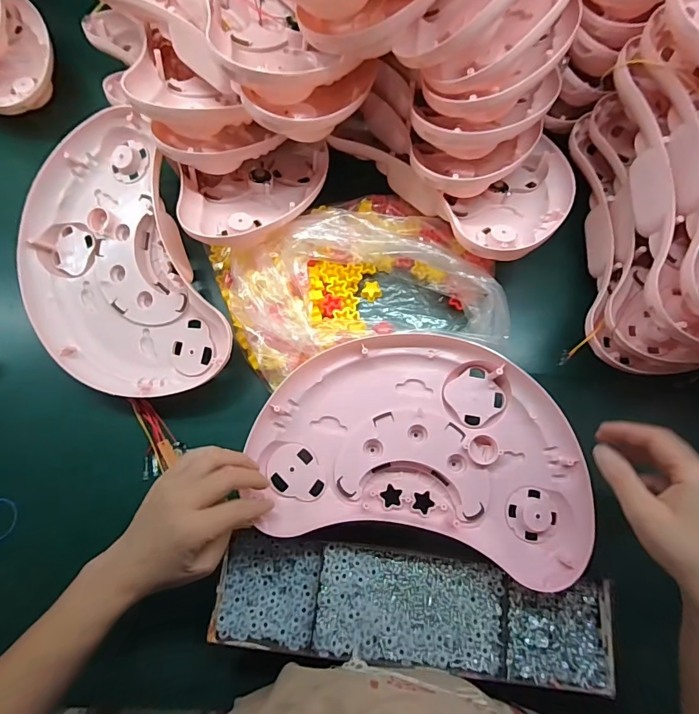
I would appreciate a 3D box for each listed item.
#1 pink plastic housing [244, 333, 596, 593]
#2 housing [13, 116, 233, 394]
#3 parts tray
[{"bbox_3d":[0.074,0.090,0.432,0.328,0.053,0.216,11,74,2],"label":"pink plastic housing"},{"bbox_3d":[-0.283,-0.102,0.484,0.212,0.082,0.334,-23,75,-7],"label":"housing"},{"bbox_3d":[0.061,0.247,0.411,0.377,0.033,0.100,7,74,1],"label":"parts tray"}]

